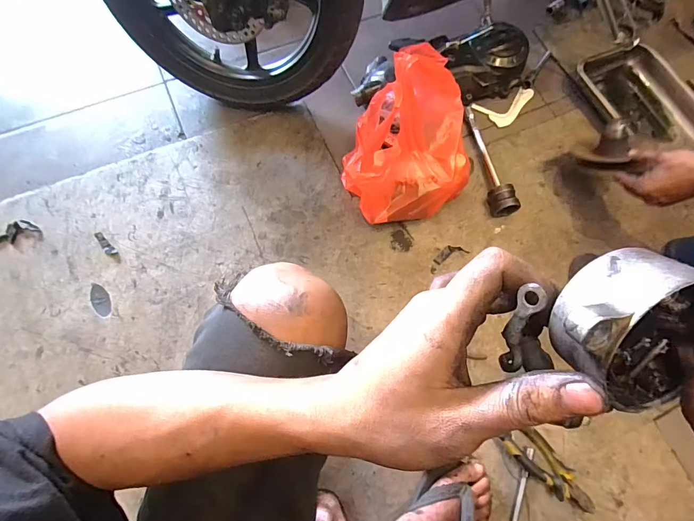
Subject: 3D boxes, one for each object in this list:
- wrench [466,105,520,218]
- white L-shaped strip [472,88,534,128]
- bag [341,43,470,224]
[{"bbox_3d":[0.301,-0.226,0.806,0.051,0.049,0.281,-9,74,-5],"label":"wrench"},{"bbox_3d":[0.389,-0.365,0.900,0.160,0.005,0.078,-21,76,-8],"label":"white L-shaped strip"},{"bbox_3d":[0.121,-0.227,0.699,0.247,0.265,0.243,-15,74,-6],"label":"bag"}]

